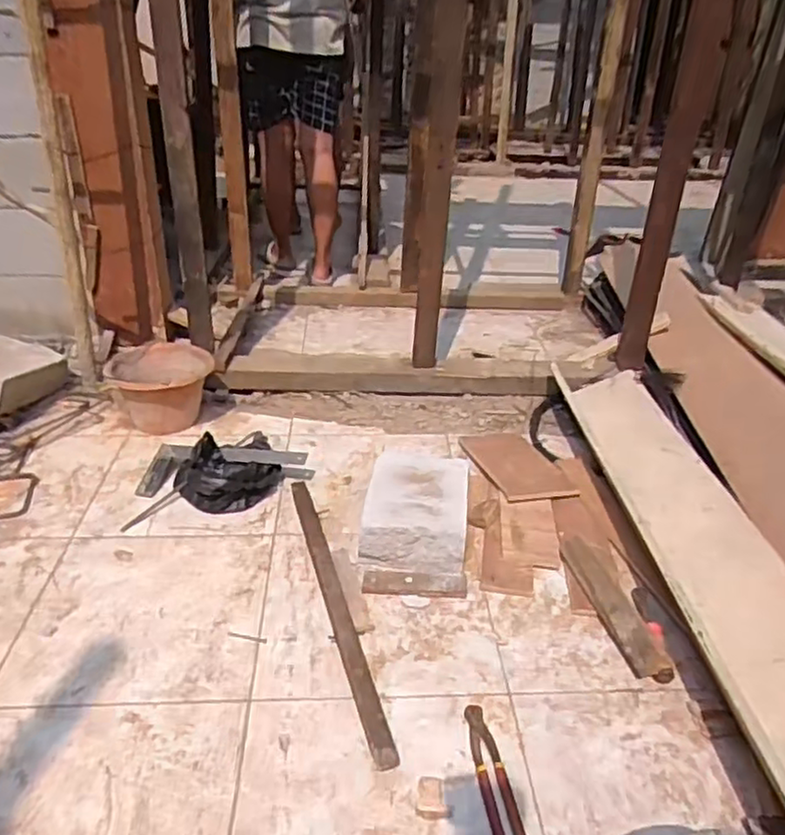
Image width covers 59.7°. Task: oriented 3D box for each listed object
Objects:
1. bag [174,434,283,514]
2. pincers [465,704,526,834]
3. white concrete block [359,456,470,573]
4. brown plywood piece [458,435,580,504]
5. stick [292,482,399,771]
[{"bbox_3d":[-0.349,0.115,1.479,0.212,0.093,0.181,-14,34,-27],"label":"bag"},{"bbox_3d":[0.138,0.490,0.926,0.044,0.014,0.215,-1,30,-7],"label":"pincers"},{"bbox_3d":[0.049,0.186,1.360,0.197,0.112,0.257,6,30,6],"label":"white concrete block"},{"bbox_3d":[0.288,0.110,1.598,0.164,0.010,0.332,-9,25,-12],"label":"brown plywood piece"},{"bbox_3d":[-0.102,0.305,1.195,0.042,0.025,0.661,-7,31,-16],"label":"stick"}]

